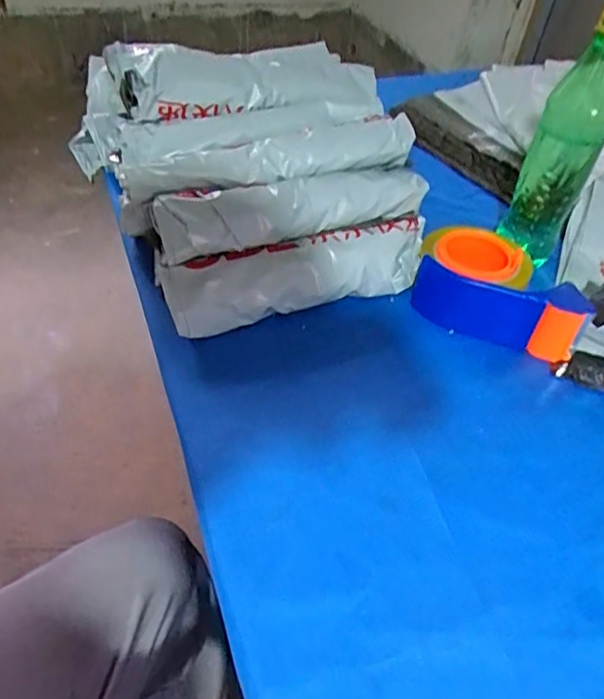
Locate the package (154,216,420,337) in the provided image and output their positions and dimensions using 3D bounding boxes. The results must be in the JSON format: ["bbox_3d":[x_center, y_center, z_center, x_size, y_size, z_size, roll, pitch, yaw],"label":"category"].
[{"bbox_3d":[0.003,-0.067,0.533,0.258,0.055,0.058,-13,49,-16],"label":"package"}]

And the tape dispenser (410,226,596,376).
[{"bbox_3d":[0.186,-0.055,0.538,0.162,0.059,0.095,26,50,19],"label":"tape dispenser"}]

